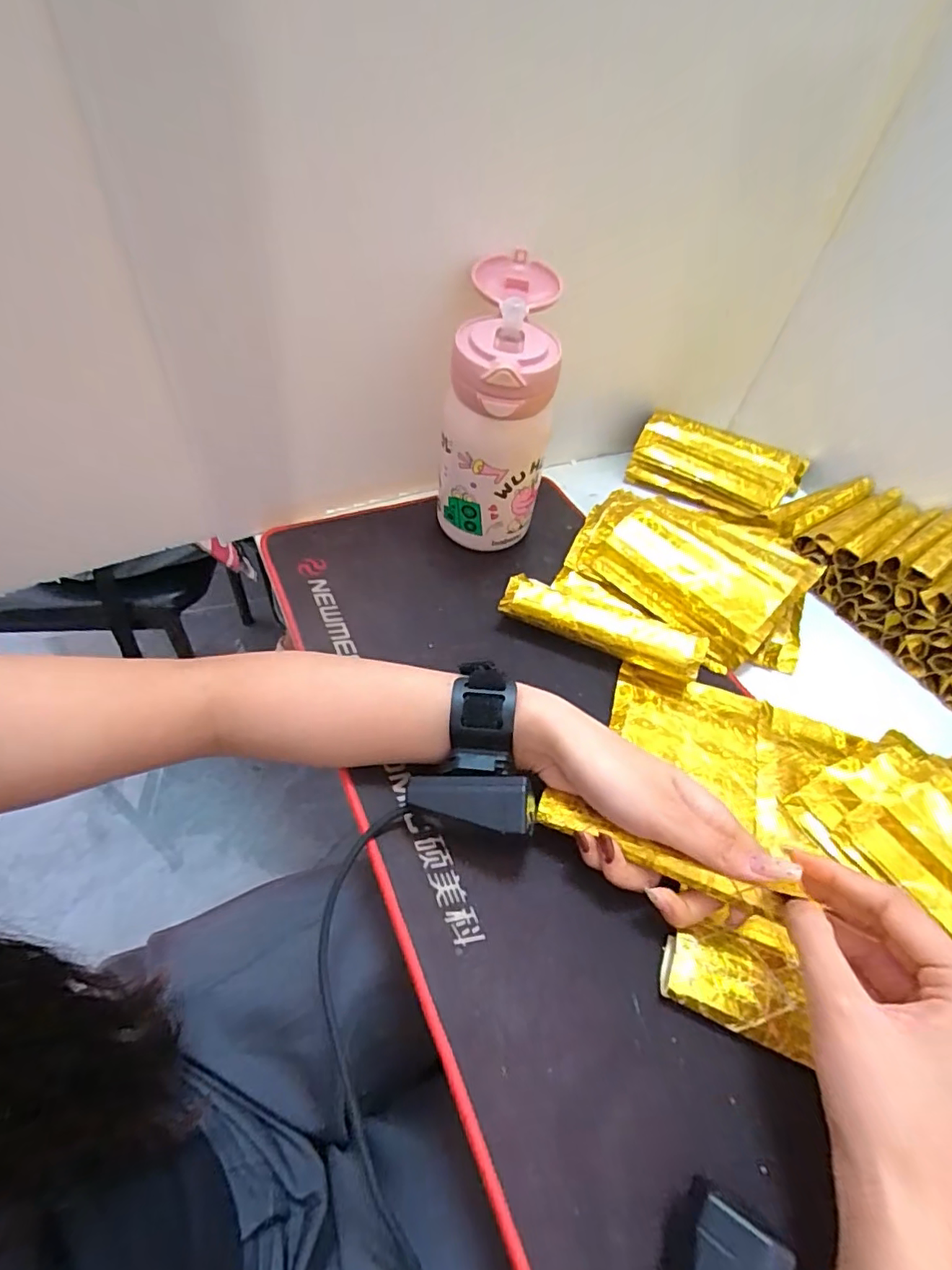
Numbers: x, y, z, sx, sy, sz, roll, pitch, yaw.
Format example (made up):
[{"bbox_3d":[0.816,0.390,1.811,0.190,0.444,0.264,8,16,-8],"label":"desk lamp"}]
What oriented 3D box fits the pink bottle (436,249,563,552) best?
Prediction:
[{"bbox_3d":[0.014,-0.172,0.453,0.079,0.196,0.135,3,49,-2],"label":"pink bottle"}]

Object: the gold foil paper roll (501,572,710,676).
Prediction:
[{"bbox_3d":[0.092,-0.004,0.420,0.148,0.037,0.031,20,50,12],"label":"gold foil paper roll"}]

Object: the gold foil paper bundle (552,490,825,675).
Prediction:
[{"bbox_3d":[0.175,-0.049,0.456,0.189,0.054,0.108,28,52,19],"label":"gold foil paper bundle"}]

